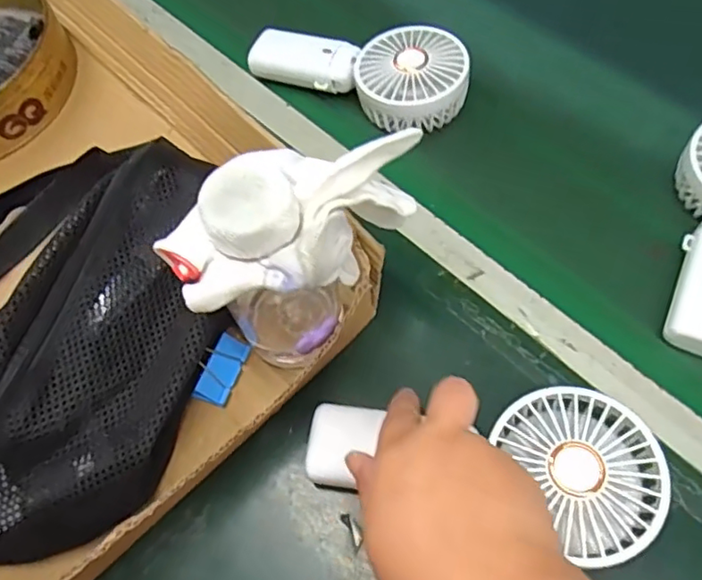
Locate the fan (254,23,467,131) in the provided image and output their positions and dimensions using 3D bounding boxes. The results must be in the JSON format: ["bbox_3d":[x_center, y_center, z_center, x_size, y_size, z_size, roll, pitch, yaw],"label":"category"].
[{"bbox_3d":[0.008,-0.183,0.494,0.177,0.049,0.083,25,65,15],"label":"fan"}]

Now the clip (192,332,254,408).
[{"bbox_3d":[-0.080,0.049,0.372,0.023,0.015,0.043,19,64,12],"label":"clip"}]

